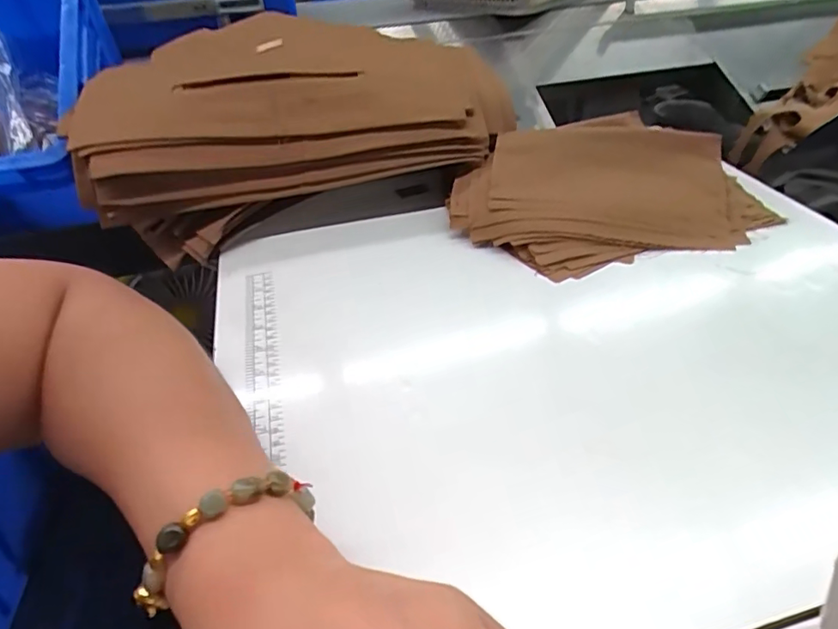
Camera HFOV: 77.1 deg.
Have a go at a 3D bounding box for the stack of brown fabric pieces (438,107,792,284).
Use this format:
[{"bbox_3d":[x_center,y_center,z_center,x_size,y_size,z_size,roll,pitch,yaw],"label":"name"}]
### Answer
[{"bbox_3d":[0.166,-0.112,0.491,0.261,0.087,0.167,-10,39,-8],"label":"stack of brown fabric pieces"}]

